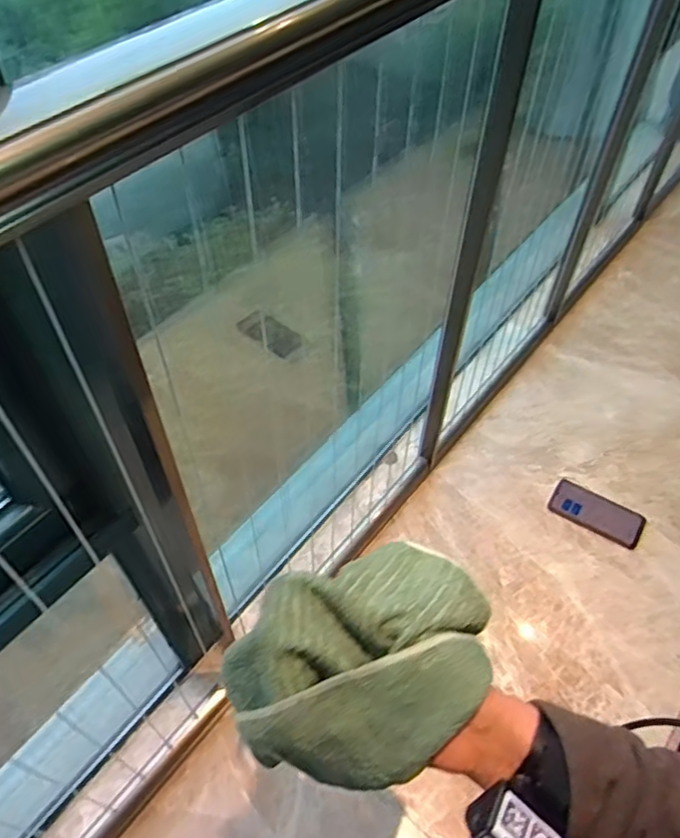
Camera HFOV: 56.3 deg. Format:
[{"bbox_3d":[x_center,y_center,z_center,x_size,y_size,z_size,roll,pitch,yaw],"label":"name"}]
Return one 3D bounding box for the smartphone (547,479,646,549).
[{"bbox_3d":[0.473,0.173,1.170,0.162,0.015,0.083,29,56,16],"label":"smartphone"}]

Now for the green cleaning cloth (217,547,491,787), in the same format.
[{"bbox_3d":[0.016,0.170,0.422,0.169,0.116,0.123,-17,52,-13],"label":"green cleaning cloth"}]

